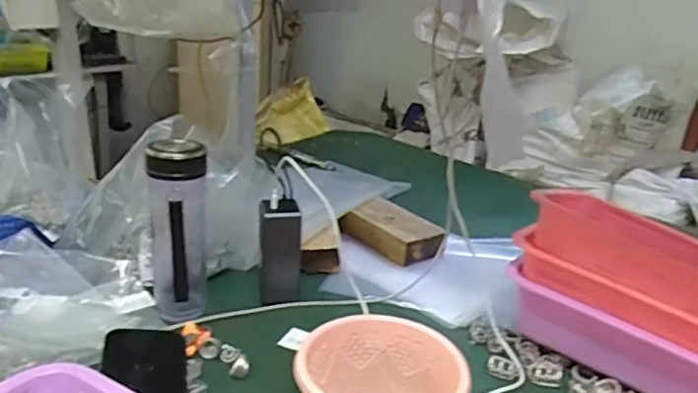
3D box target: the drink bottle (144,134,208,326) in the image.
[{"bbox_3d":[-0.195,0.044,0.662,0.070,0.205,0.055,-4,23,-18],"label":"drink bottle"}]

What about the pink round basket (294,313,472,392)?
[{"bbox_3d":[0.028,0.184,0.525,0.141,0.086,0.138,3,21,-1],"label":"pink round basket"}]

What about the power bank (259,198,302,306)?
[{"bbox_3d":[-0.088,0.069,0.747,0.049,0.131,0.057,1,21,-4],"label":"power bank"}]

